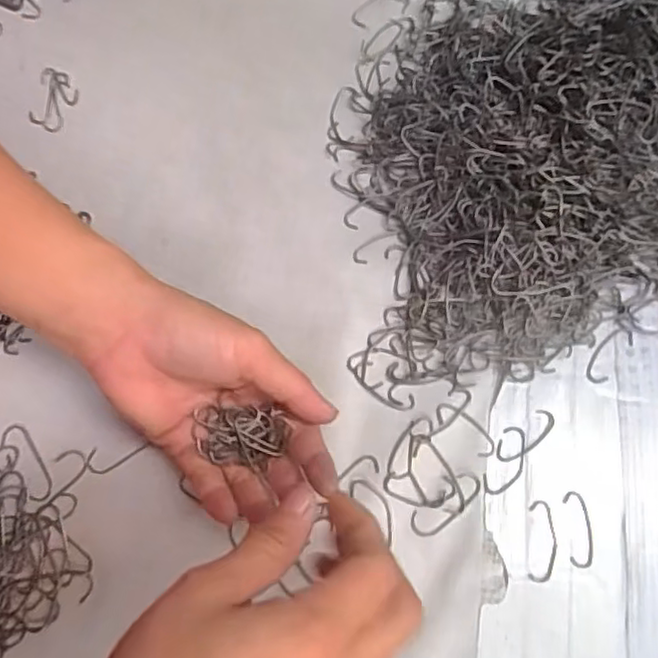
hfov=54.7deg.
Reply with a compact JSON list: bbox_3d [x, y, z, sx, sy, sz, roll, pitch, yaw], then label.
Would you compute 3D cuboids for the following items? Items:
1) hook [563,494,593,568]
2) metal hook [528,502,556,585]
[{"bbox_3d":[0.129,0.103,0.326,0.013,0.004,0.037,-2,74,0],"label":"hook"},{"bbox_3d":[0.110,0.109,0.325,0.014,0.004,0.040,4,74,2],"label":"metal hook"}]

